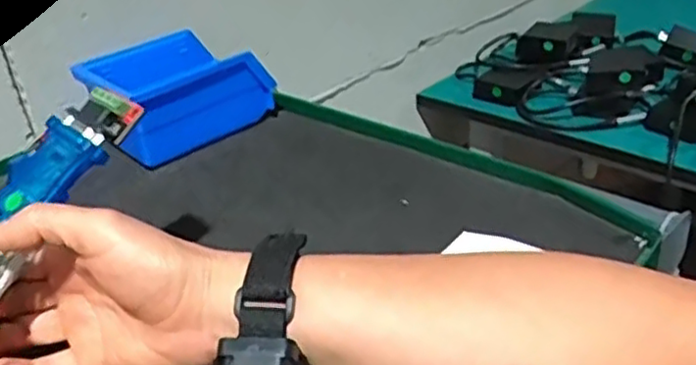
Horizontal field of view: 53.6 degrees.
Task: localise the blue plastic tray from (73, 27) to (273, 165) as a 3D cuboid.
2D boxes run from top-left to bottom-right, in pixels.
[{"bbox_3d":[-0.156,-0.083,0.623,0.135,0.073,0.116,-26,36,-33],"label":"blue plastic tray"}]

